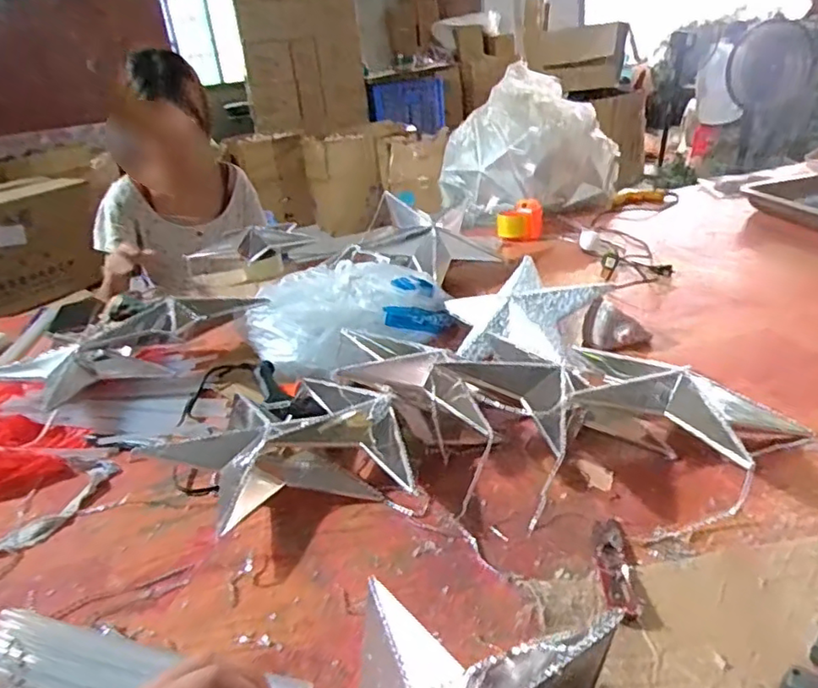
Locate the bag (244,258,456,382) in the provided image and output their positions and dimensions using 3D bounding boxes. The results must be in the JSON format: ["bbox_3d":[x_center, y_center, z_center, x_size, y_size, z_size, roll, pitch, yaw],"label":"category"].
[{"bbox_3d":[-0.106,-0.058,0.973,0.311,0.087,0.268,-28,33,-35],"label":"bag"}]

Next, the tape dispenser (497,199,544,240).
[{"bbox_3d":[0.257,-0.291,1.397,0.103,0.065,0.113,-1,27,12],"label":"tape dispenser"}]

